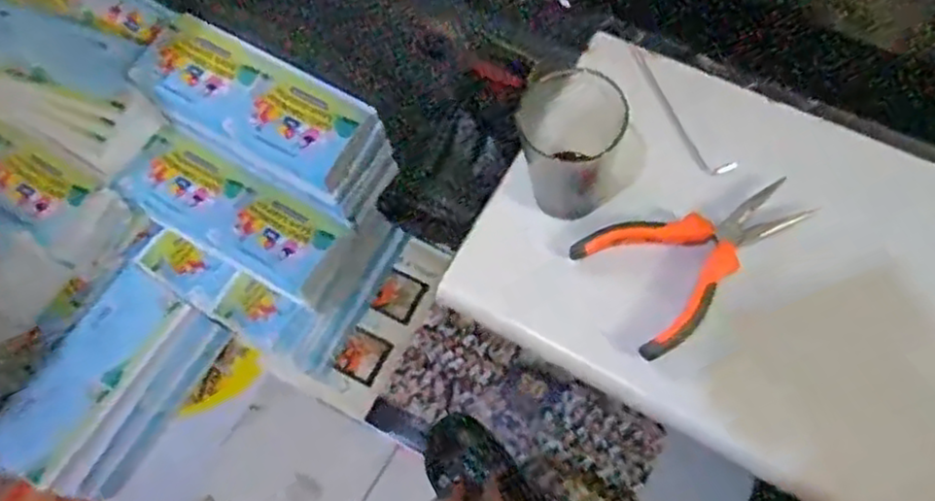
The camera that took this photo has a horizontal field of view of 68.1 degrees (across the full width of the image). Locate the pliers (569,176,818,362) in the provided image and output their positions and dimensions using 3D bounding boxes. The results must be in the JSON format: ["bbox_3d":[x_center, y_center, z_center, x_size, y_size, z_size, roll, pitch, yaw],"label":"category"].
[{"bbox_3d":[0.155,-0.002,0.457,0.145,0.022,0.090,-29,68,-6],"label":"pliers"}]

